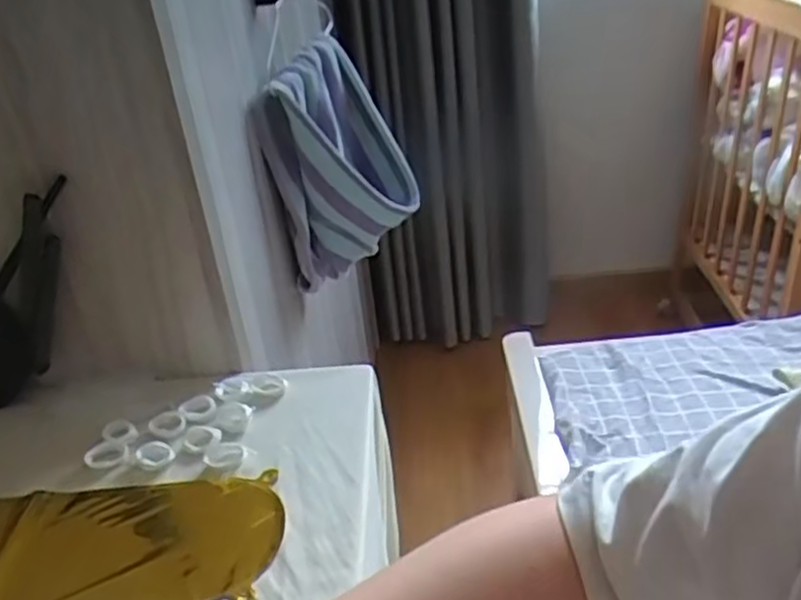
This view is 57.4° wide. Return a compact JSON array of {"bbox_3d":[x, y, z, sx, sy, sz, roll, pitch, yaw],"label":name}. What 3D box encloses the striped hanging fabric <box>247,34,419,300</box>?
[{"bbox_3d":[-0.071,-0.170,0.936,0.158,0.275,0.195,-5,29,4],"label":"striped hanging fabric"}]

